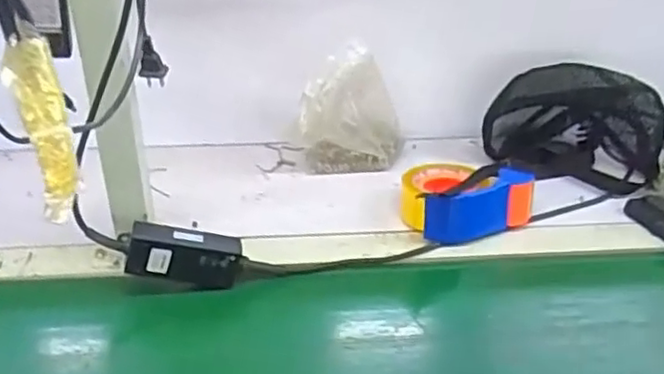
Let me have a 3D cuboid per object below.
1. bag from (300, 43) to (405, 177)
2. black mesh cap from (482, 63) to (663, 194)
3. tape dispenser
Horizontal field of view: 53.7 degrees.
[{"bbox_3d":[0.027,-0.095,0.890,0.137,0.167,0.084,4,35,6],"label":"bag"},{"bbox_3d":[0.352,-0.107,0.937,0.238,0.149,0.118,11,37,16],"label":"black mesh cap"},{"bbox_3d":[0.161,0.010,0.820,0.148,0.070,0.117,-9,36,-12],"label":"tape dispenser"}]

